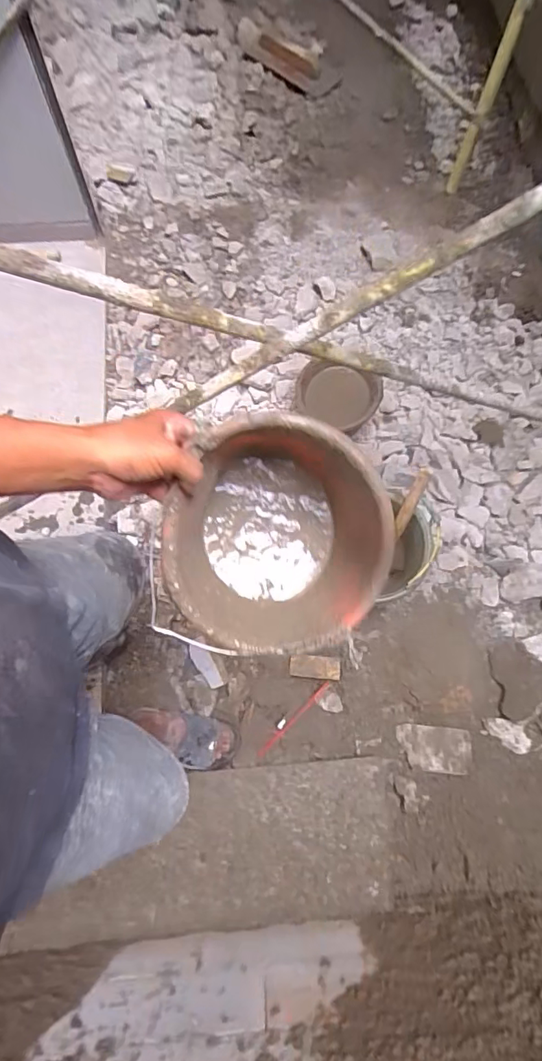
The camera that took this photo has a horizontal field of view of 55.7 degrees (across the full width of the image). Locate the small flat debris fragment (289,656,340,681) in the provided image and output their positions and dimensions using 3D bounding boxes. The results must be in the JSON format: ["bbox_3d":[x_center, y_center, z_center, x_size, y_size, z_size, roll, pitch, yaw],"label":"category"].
[{"bbox_3d":[0.116,0.363,1.357,0.131,0.010,0.058,3,90,9],"label":"small flat debris fragment"}]

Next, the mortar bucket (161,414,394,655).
[{"bbox_3d":[0.002,-0.003,0.605,0.235,0.210,0.245,4,100,-7],"label":"mortar bucket"}]

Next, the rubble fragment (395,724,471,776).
[{"bbox_3d":[0.400,0.535,1.256,0.175,0.051,0.104,5,72,1],"label":"rubble fragment"}]

